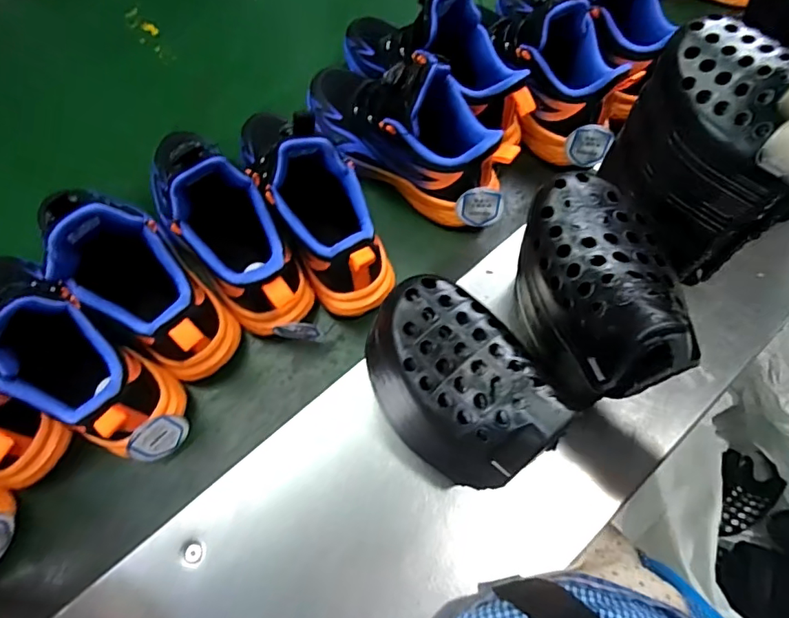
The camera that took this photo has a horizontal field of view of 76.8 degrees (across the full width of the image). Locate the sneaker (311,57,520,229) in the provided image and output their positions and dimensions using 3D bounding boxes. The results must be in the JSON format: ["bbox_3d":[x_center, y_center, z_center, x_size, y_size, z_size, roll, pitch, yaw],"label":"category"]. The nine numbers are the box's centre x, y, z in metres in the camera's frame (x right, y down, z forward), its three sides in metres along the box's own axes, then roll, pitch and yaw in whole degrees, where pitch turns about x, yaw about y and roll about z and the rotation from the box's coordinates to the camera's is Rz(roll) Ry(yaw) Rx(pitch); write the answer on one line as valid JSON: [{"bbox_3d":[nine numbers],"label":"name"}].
[{"bbox_3d":[0.006,-0.186,0.492,0.251,0.115,0.087,32,70,10],"label":"sneaker"}]

